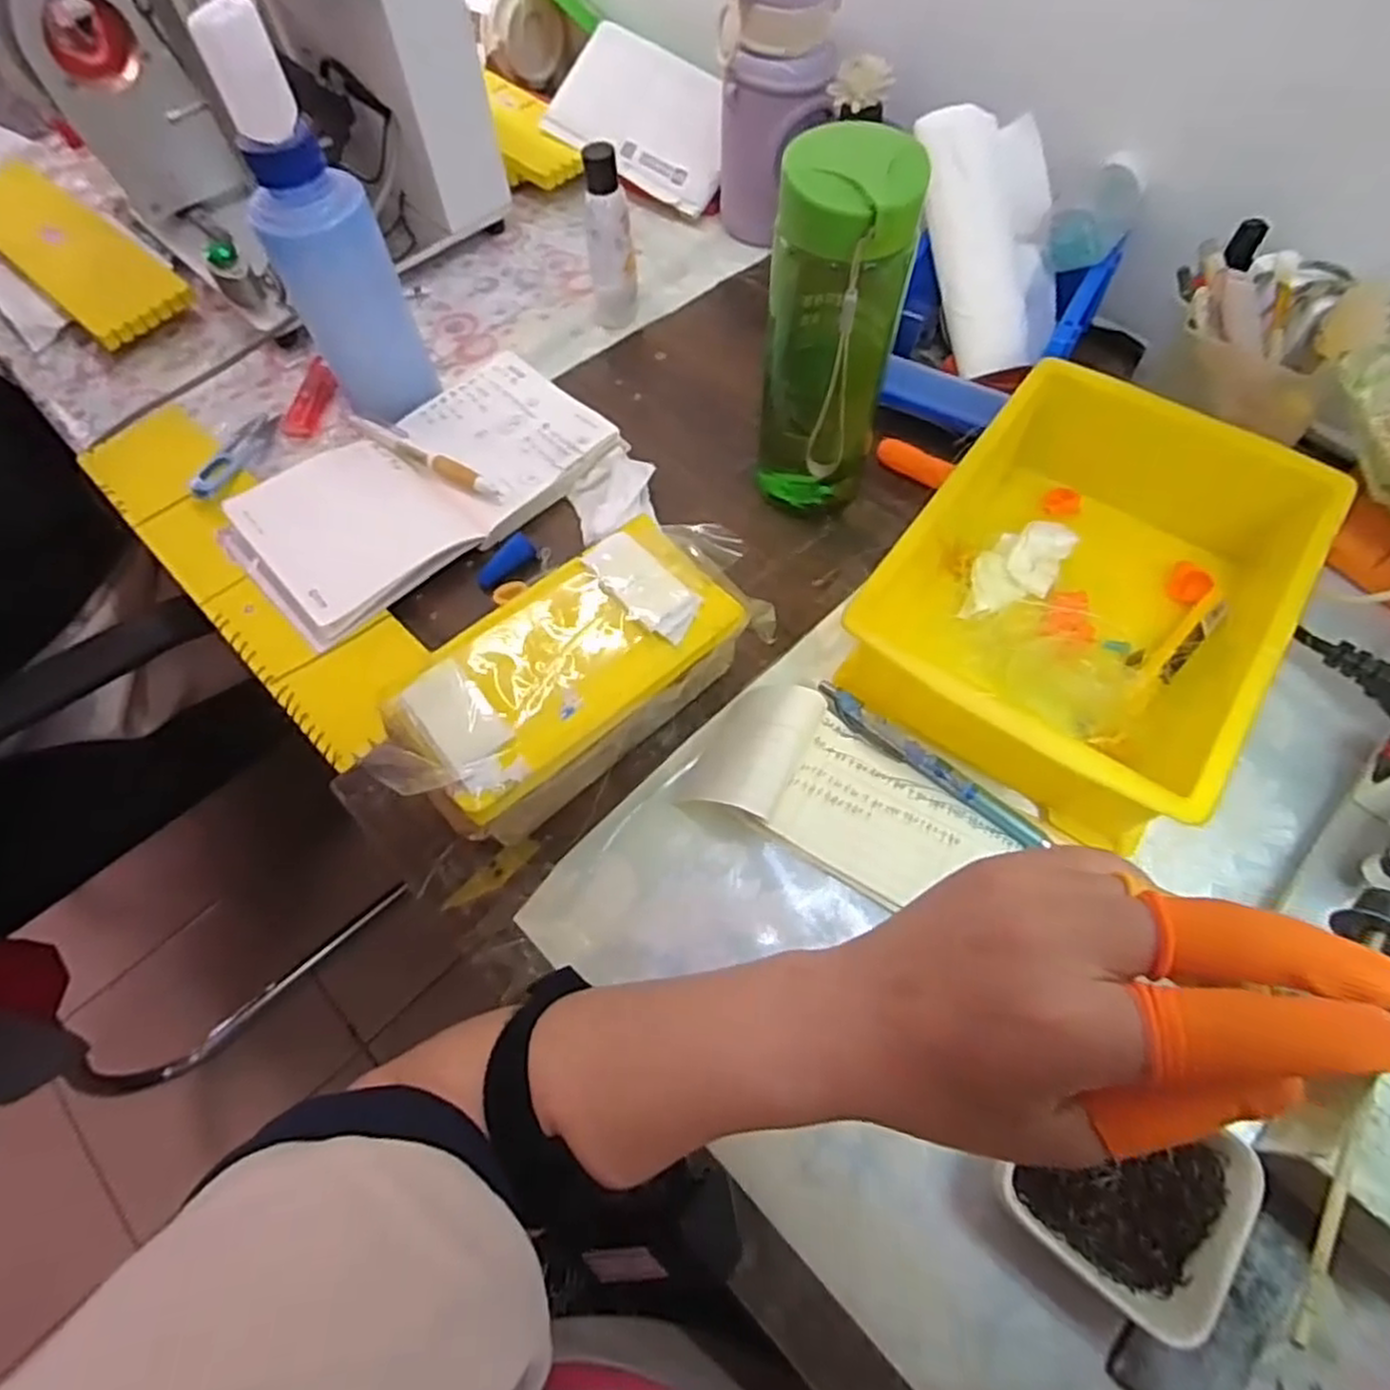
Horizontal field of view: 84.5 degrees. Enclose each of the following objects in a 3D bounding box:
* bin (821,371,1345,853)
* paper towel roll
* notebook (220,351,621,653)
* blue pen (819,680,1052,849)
[{"bbox_3d":[0.216,-0.066,0.421,0.178,0.070,0.262,30,66,18],"label":"bin"},{"bbox_3d":[0.193,-0.295,0.510,0.084,0.053,0.162,-13,97,-2],"label":"paper towel roll"},{"bbox_3d":[-0.181,-0.141,0.508,0.241,0.019,0.129,-38,66,-17],"label":"notebook"},{"bbox_3d":[0.120,0.035,0.401,0.131,0.011,0.012,36,68,20],"label":"blue pen"}]

